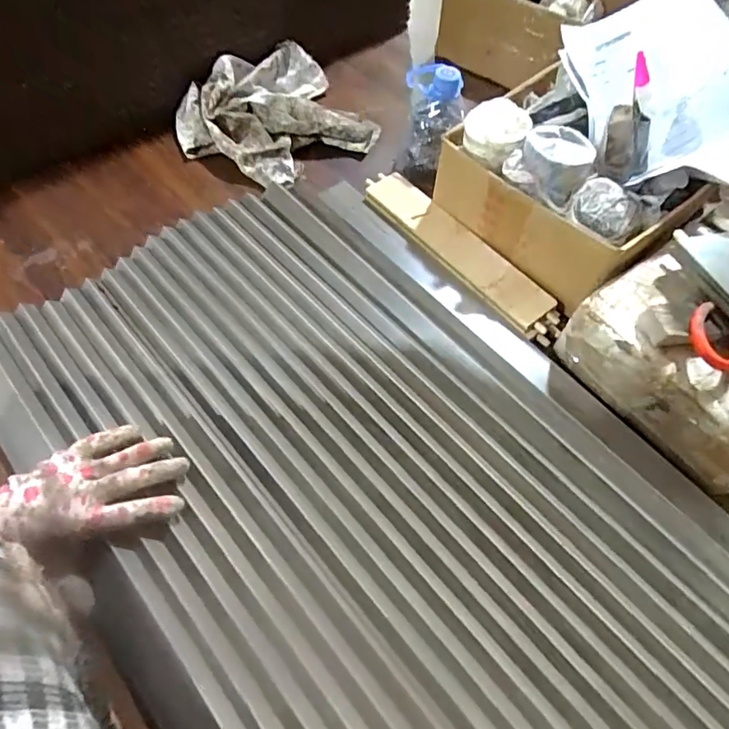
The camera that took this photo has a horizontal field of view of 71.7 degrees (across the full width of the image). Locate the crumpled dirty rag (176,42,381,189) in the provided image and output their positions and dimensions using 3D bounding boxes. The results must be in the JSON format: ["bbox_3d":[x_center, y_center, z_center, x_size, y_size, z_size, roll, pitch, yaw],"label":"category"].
[{"bbox_3d":[-0.132,-0.373,0.754,0.258,0.062,0.235,-39,66,-20],"label":"crumpled dirty rag"}]

